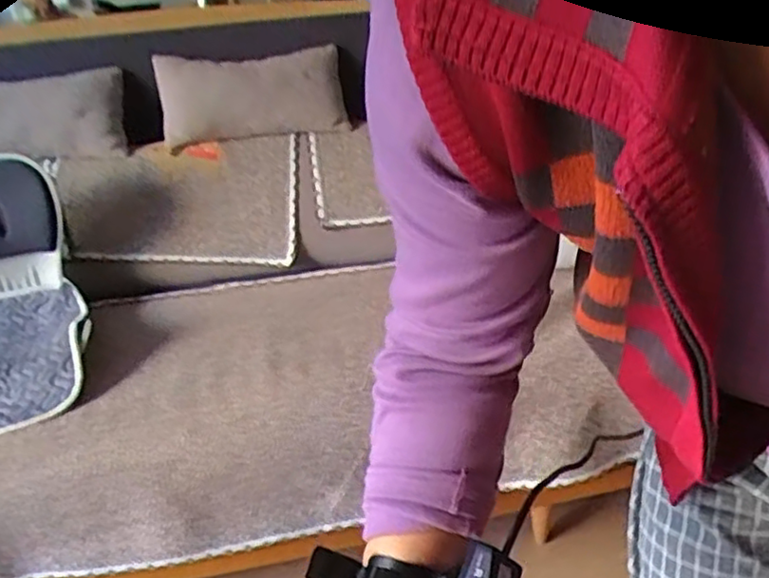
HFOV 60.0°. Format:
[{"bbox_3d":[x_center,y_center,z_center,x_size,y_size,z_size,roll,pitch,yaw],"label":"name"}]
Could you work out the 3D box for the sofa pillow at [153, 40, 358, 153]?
[{"bbox_3d":[-0.274,-0.405,1.389,0.365,0.195,0.145,-11,0,-31],"label":"sofa pillow"}]

